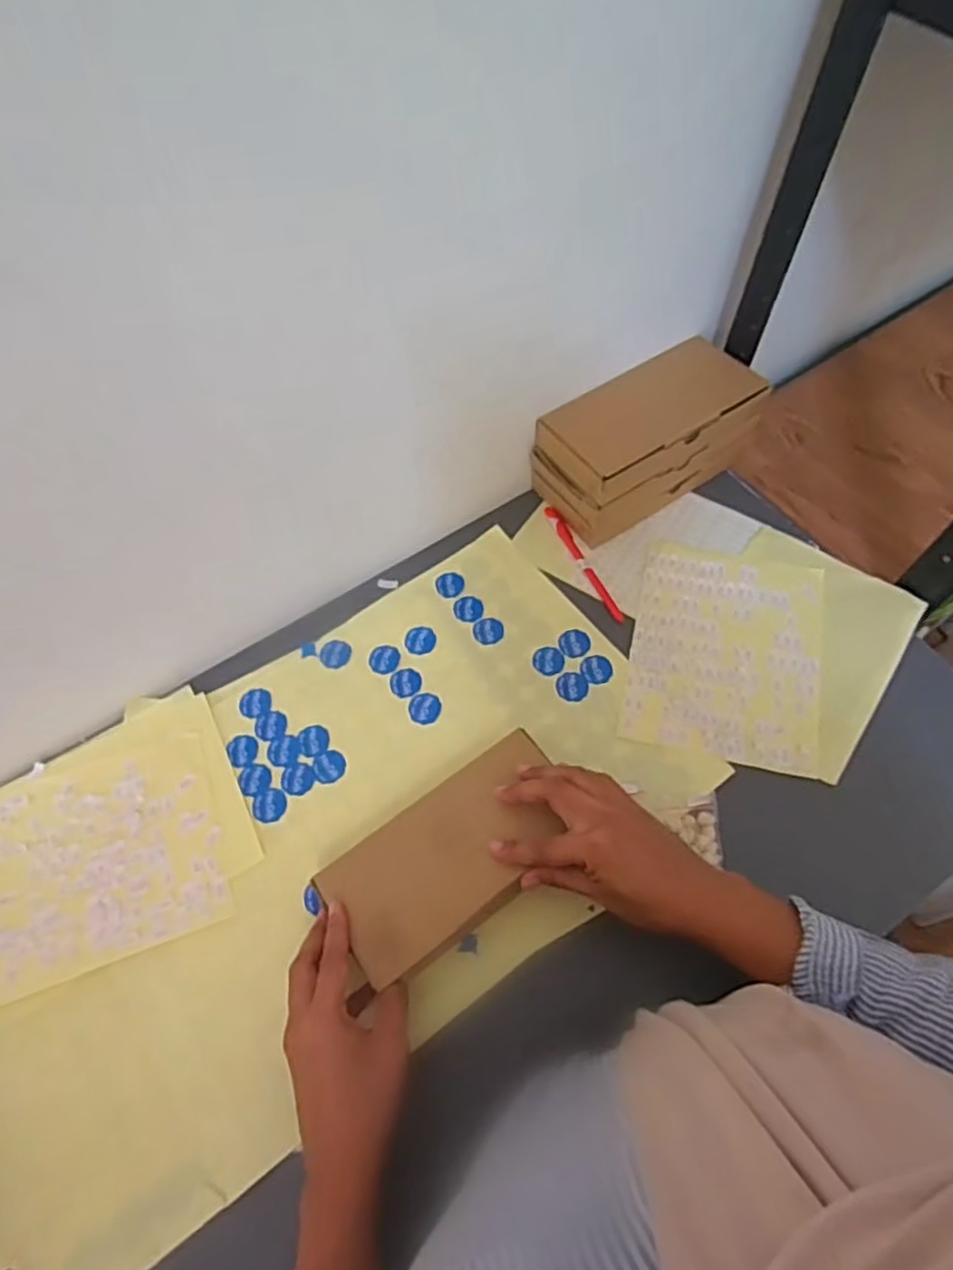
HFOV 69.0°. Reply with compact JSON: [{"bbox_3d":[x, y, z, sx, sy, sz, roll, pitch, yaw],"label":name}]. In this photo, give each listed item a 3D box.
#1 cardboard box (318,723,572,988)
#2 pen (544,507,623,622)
[{"bbox_3d":[-0.015,0.161,0.515,0.188,0.033,0.103,-32,50,-17],"label":"cardboard box"},{"bbox_3d":[0.102,-0.070,0.662,0.013,0.007,0.139,-23,63,-10],"label":"pen"}]

